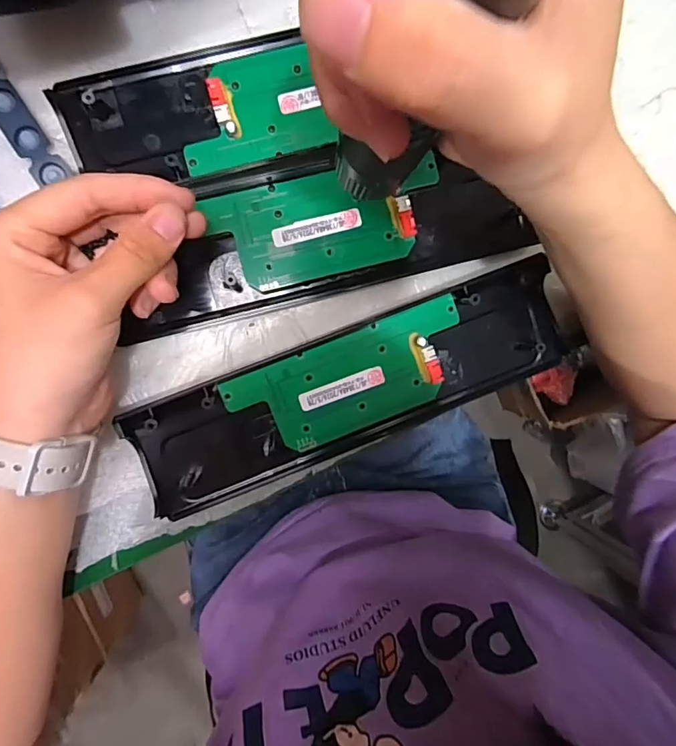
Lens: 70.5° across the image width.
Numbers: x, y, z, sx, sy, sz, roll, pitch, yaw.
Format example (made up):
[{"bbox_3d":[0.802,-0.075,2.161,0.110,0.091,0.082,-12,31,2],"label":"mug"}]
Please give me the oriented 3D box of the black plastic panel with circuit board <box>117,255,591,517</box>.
[{"bbox_3d":[0.013,0.010,0.270,0.249,0.016,0.069,-22,97,-5],"label":"black plastic panel with circuit board"}]

